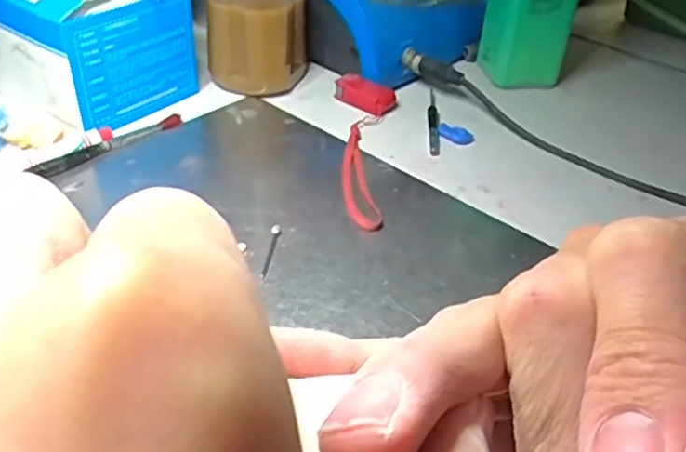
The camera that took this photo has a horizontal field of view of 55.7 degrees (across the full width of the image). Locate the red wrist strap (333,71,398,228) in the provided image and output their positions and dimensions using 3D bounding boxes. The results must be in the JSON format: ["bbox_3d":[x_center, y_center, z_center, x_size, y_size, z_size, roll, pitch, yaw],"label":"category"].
[{"bbox_3d":[0.016,-0.055,0.429,0.044,0.013,0.172,4,39,-3],"label":"red wrist strap"}]

